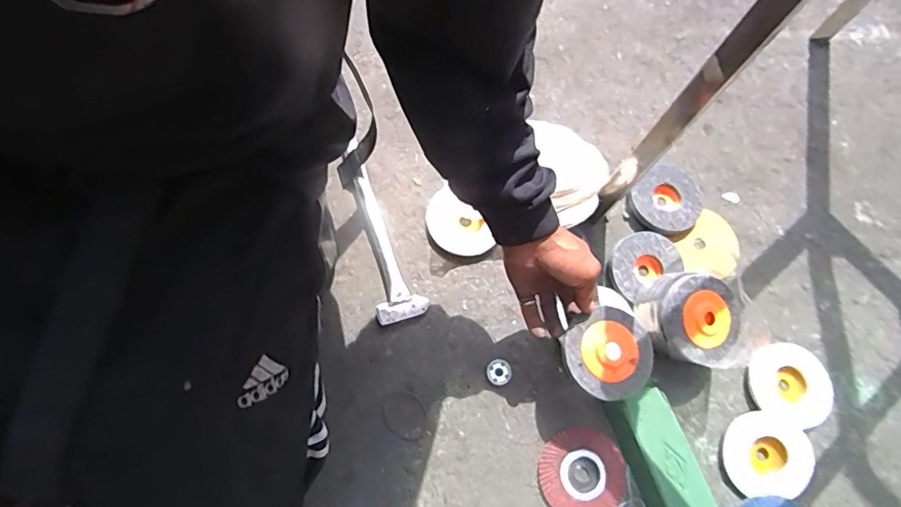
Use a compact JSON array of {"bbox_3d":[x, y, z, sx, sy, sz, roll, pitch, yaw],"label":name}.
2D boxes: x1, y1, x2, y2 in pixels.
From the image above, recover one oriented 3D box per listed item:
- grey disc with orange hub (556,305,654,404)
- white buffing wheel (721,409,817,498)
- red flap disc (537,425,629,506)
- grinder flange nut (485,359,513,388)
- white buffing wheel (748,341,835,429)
[{"bbox_3d":[0.166,0.105,0.526,0.091,0.020,0.087,0,72,0],"label":"grey disc with orange hub"},{"bbox_3d":[0.365,0.231,0.584,0.093,0.016,0.087,0,72,0],"label":"white buffing wheel"},{"bbox_3d":[0.149,0.249,0.573,0.095,0.010,0.095,0,72,0],"label":"red flap disc"},{"bbox_3d":[0.058,0.144,0.612,0.031,0.006,0.032,-26,74,-7],"label":"grinder flange nut"},{"bbox_3d":[0.413,0.156,0.617,0.098,0.012,0.093,0,72,0],"label":"white buffing wheel"}]

